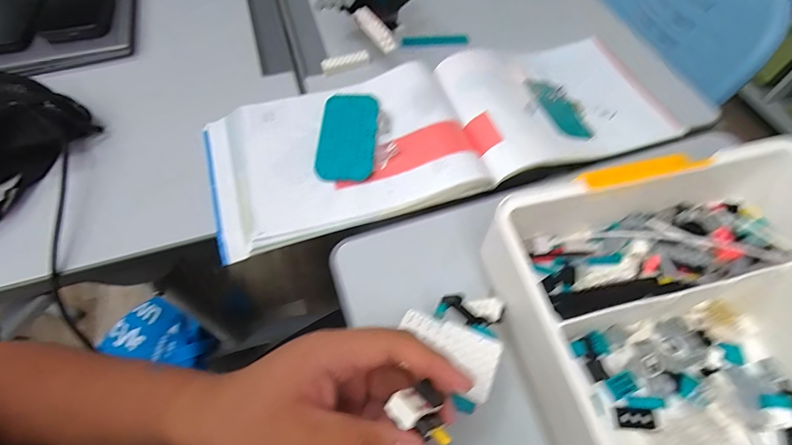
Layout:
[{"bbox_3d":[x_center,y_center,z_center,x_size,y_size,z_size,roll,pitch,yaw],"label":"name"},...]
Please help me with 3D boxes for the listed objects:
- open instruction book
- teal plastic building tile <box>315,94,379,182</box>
[{"bbox_3d":[0.052,-0.111,0.464,0.523,0.034,0.191,-16,60,-7],"label":"open instruction book"},{"bbox_3d":[-0.054,-0.098,0.446,0.062,0.007,0.120,2,59,1],"label":"teal plastic building tile"}]

